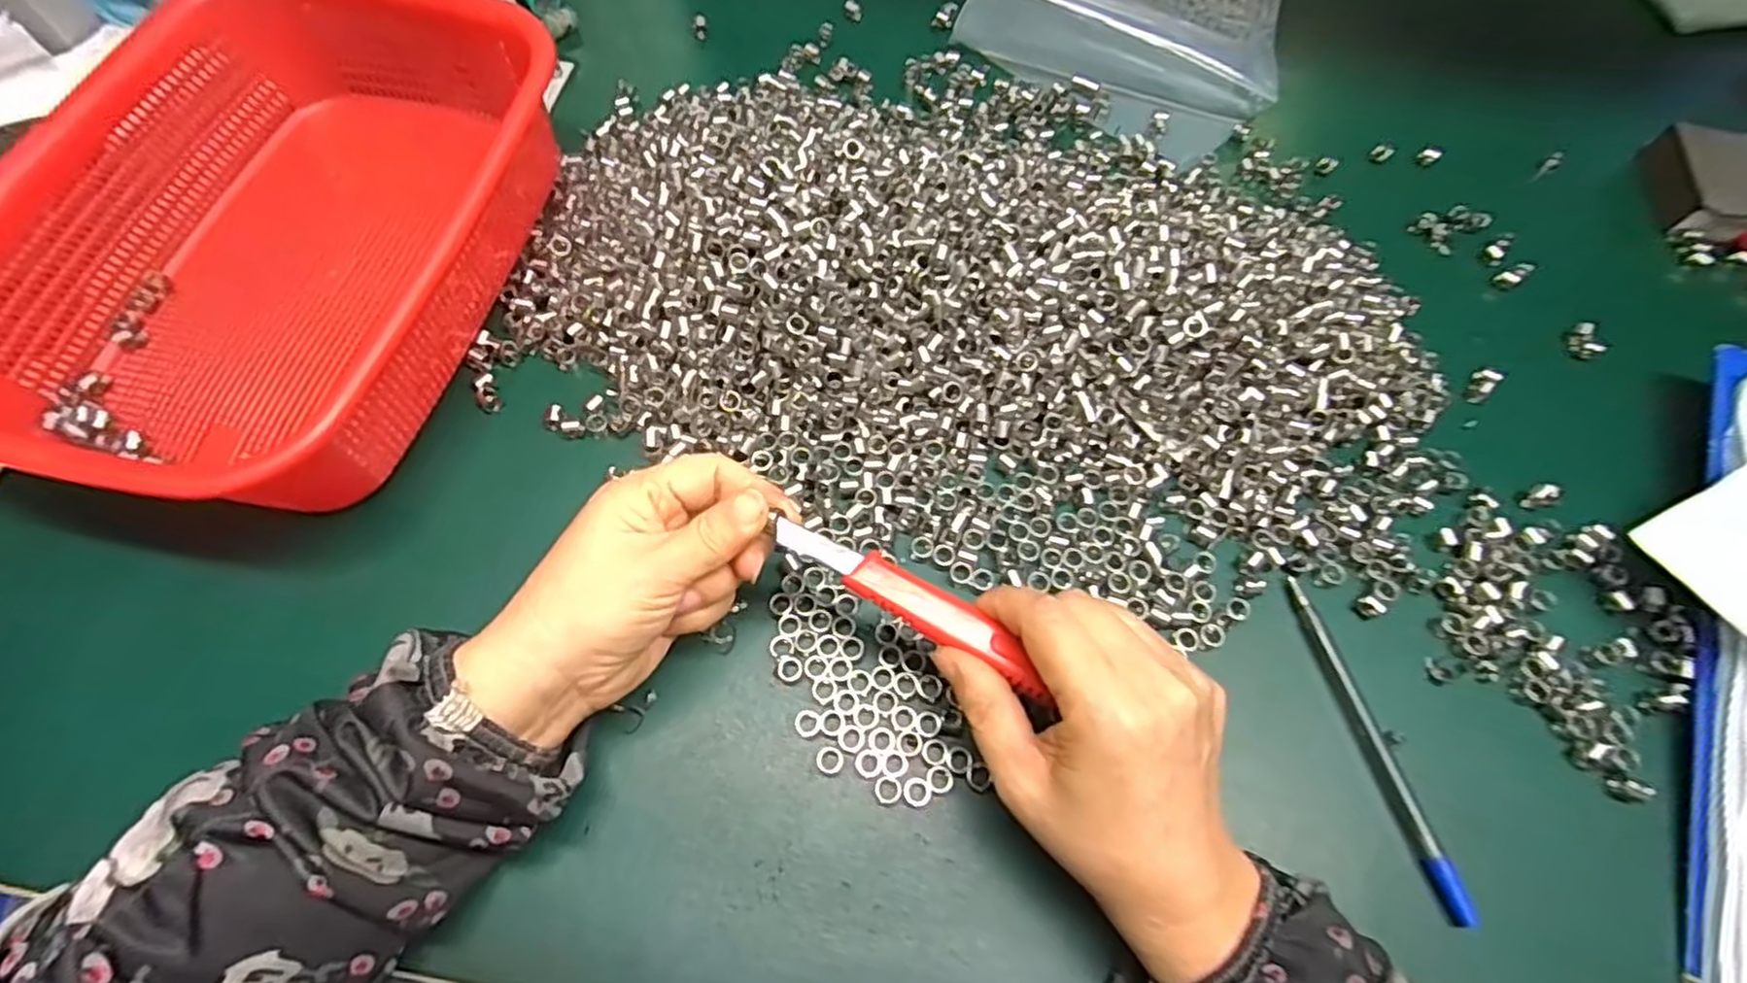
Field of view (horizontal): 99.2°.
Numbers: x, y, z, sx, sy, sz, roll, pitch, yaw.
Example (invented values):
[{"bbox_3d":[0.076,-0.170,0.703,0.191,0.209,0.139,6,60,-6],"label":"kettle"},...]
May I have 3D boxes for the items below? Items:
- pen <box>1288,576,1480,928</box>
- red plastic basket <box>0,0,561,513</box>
[{"bbox_3d":[0.211,0.103,0.312,0.010,0.010,0.138,-10,64,-7],"label":"pen"},{"bbox_3d":[-0.280,-0.124,0.361,0.211,0.079,0.277,14,63,5],"label":"red plastic basket"}]

